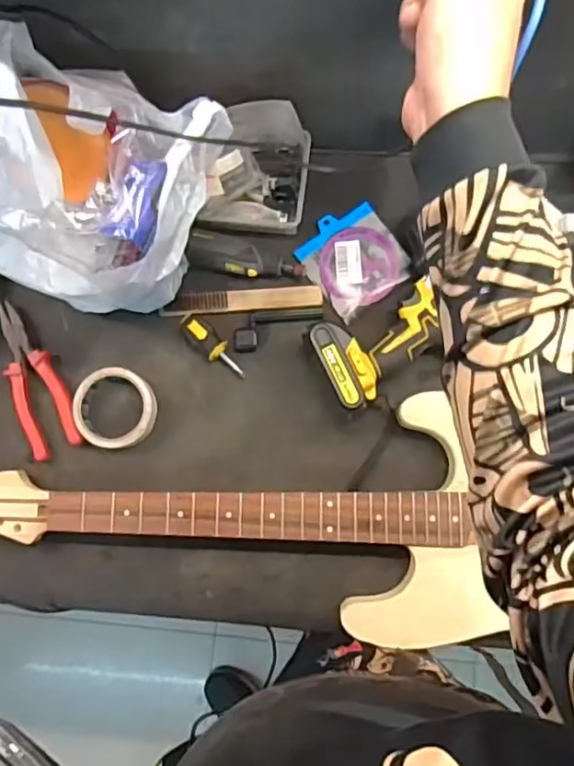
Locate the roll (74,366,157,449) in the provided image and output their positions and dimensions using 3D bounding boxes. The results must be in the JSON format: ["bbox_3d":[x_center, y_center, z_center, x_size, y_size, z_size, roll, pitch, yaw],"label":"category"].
[{"bbox_3d":[-0.205,0.030,0.712,0.096,0.020,0.094,0,92,-2],"label":"roll"}]

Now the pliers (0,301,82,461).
[{"bbox_3d":[-0.311,-0.007,0.730,0.065,0.011,0.197,-24,80,-1],"label":"pliers"}]

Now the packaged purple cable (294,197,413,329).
[{"bbox_3d":[0.083,-0.153,0.734,0.109,0.026,0.116,-36,93,-1],"label":"packaged purple cable"}]

